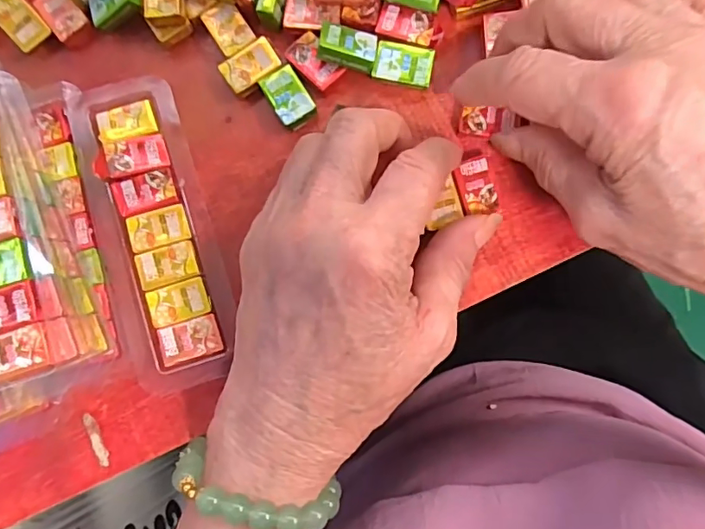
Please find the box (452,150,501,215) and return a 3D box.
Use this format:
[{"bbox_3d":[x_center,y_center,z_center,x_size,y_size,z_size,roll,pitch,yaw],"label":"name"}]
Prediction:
[{"bbox_3d":[0.053,-0.036,0.224,0.018,0.011,0.029,-12,85,3],"label":"box"}]

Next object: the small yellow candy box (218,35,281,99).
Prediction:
[{"bbox_3d":[-0.046,-0.089,0.232,0.025,0.004,0.018,-33,84,1],"label":"small yellow candy box"}]

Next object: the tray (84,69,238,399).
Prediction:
[{"bbox_3d":[-0.085,-0.017,0.228,0.045,0.010,0.141,-14,85,3],"label":"tray"}]

